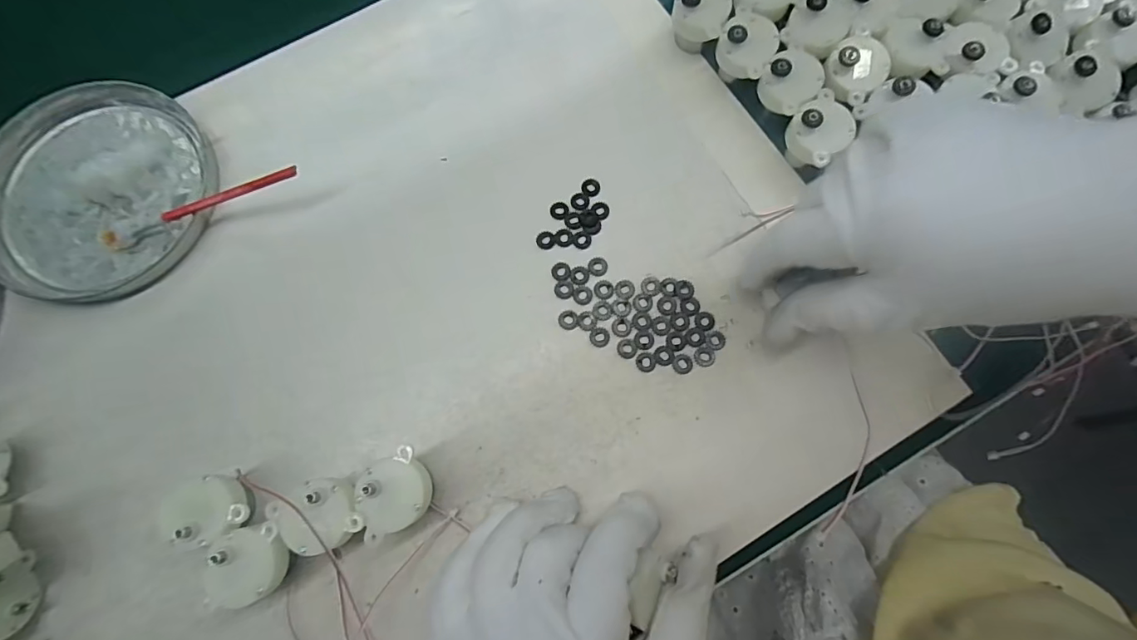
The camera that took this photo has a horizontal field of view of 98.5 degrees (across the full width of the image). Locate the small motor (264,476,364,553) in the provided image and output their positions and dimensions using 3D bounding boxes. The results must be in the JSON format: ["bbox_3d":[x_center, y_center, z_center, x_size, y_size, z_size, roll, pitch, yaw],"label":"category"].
[{"bbox_3d":[-0.112,0.089,0.227,0.035,0.028,0.031,-25,79,-5],"label":"small motor"}]

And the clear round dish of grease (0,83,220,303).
[{"bbox_3d":[-0.269,-0.075,0.278,0.127,0.009,0.128,0,78,1],"label":"clear round dish of grease"}]

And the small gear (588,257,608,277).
[{"bbox_3d":[0.016,-0.030,0.267,0.011,0.004,0.011,0,78,1],"label":"small gear"}]

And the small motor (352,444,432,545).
[{"bbox_3d":[-0.080,0.080,0.230,0.032,0.025,0.032,-28,79,-5],"label":"small motor"}]

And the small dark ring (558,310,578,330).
[{"bbox_3d":[0.000,0.000,0.261,0.010,0.004,0.011,0,78,1],"label":"small dark ring"}]

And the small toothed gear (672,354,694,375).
[{"bbox_3d":[0.059,0.023,0.254,0.011,0.004,0.010,0,78,1],"label":"small toothed gear"}]

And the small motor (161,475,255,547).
[{"bbox_3d":[-0.161,0.086,0.226,0.028,0.028,0.027,0,78,1],"label":"small motor"}]

